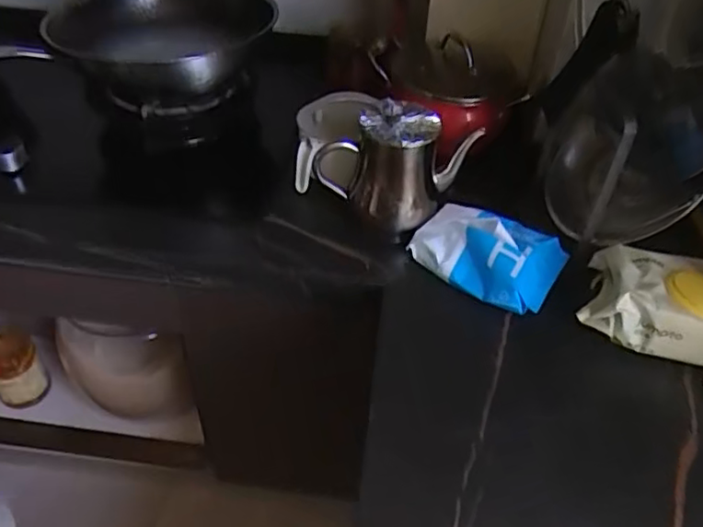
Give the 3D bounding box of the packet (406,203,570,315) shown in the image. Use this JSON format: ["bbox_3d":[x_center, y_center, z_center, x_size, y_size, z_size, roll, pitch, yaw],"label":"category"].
[{"bbox_3d":[0.162,-0.017,0.753,0.172,0.085,0.107,22,47,20],"label":"packet"}]

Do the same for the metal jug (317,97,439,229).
[{"bbox_3d":[0.039,-0.128,0.781,0.129,0.134,0.095,22,47,19],"label":"metal jug"}]

